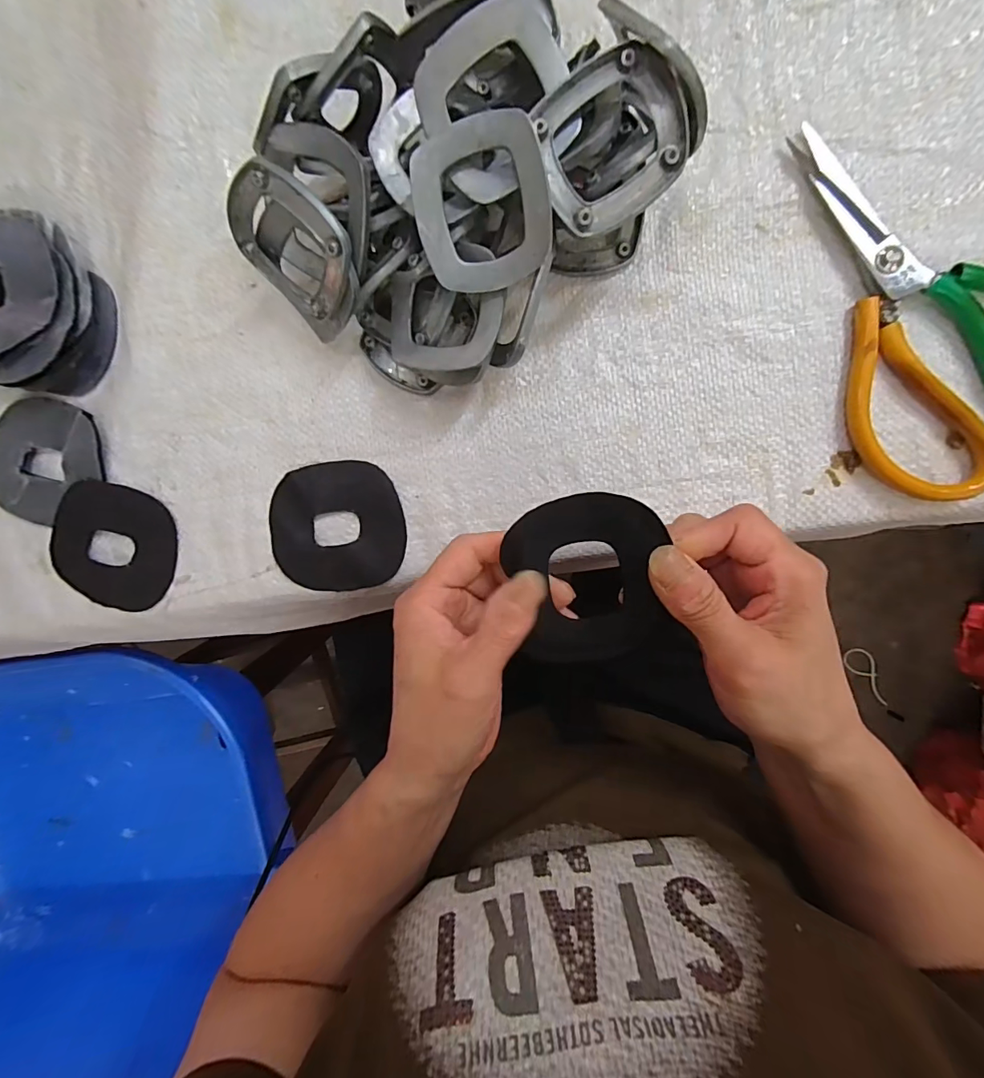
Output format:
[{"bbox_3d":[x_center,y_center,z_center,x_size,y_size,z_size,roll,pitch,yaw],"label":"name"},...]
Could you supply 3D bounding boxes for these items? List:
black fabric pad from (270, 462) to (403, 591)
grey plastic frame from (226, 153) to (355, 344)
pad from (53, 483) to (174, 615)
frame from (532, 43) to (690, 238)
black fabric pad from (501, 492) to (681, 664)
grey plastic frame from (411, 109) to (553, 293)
[{"bbox_3d":[-0.092,-0.007,0.281,0.080,0.004,0.075,-12,95,8],"label":"black fabric pad"},{"bbox_3d":[-0.096,-0.139,0.236,0.066,0.016,0.068,40,142,-10],"label":"grey plastic frame"},{"bbox_3d":[-0.237,0.004,0.293,0.081,0.008,0.074,10,94,5],"label":"pad"},{"bbox_3d":[0.049,-0.164,0.195,0.057,0.014,0.057,-21,93,8],"label":"frame"},{"bbox_3d":[0.042,0.017,0.209,0.068,0.011,0.071,-3,96,7],"label":"black fabric pad"},{"bbox_3d":[-0.004,-0.142,0.202,0.055,0.009,0.062,-7,113,16],"label":"grey plastic frame"}]

